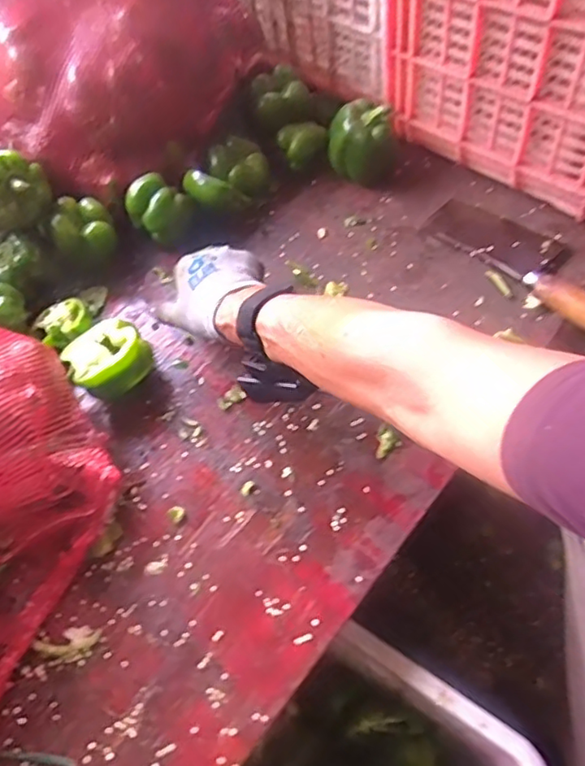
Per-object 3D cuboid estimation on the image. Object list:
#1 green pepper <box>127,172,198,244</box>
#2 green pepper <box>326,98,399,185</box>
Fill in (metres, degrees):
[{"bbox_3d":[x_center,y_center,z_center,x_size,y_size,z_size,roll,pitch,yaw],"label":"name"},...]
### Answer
[{"bbox_3d":[-0.151,-0.199,0.684,0.071,0.055,0.053,28,65,21],"label":"green pepper"},{"bbox_3d":[0.085,-0.291,0.716,0.083,0.077,0.066,4,59,8],"label":"green pepper"}]

